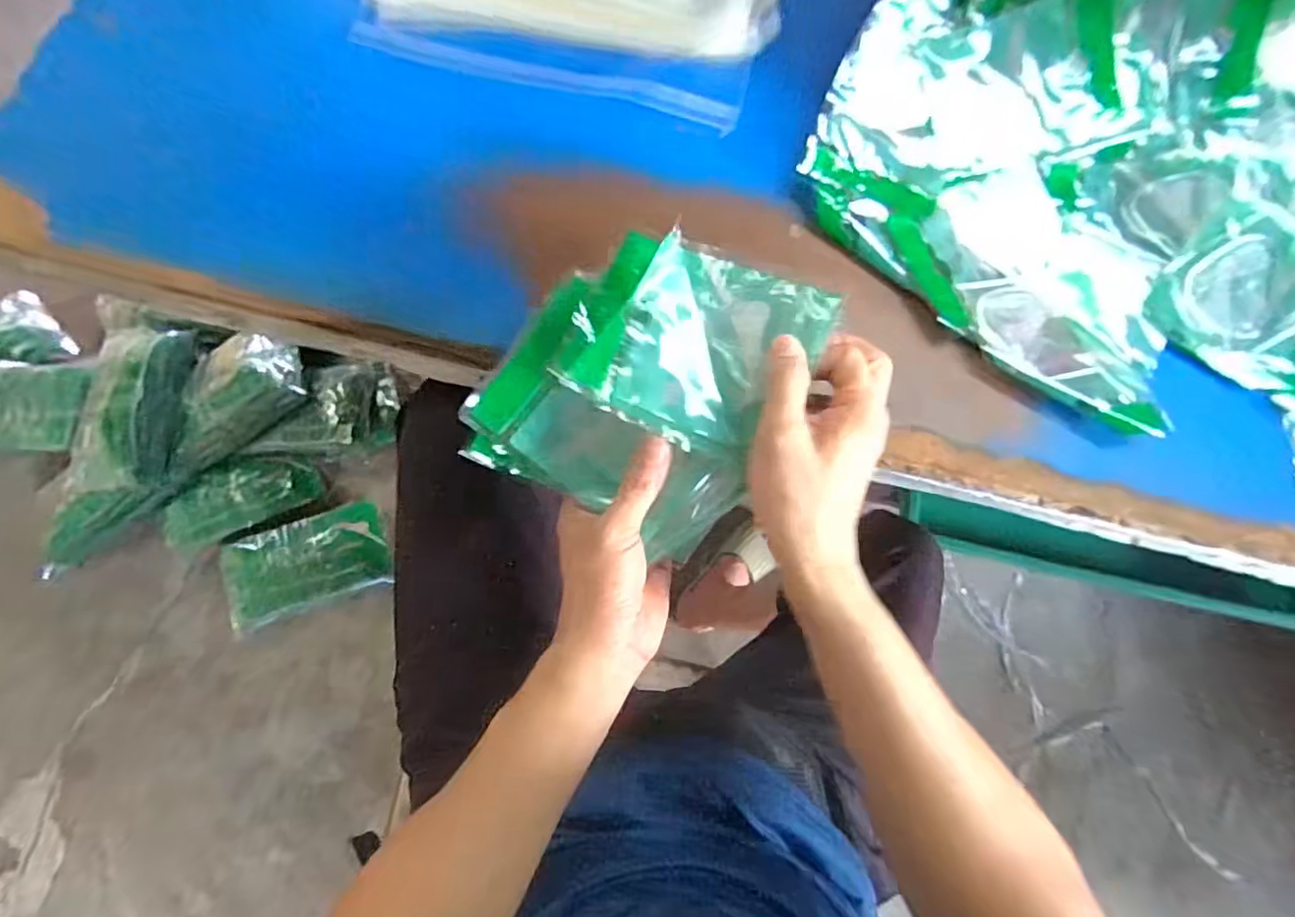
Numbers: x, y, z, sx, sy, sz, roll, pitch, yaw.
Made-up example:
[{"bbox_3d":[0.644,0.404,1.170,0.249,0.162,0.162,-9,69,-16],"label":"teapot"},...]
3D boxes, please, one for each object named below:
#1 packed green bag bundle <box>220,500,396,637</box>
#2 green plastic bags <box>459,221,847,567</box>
[{"bbox_3d":[-0.591,0.186,1.054,0.272,0.029,0.148,-19,98,-11],"label":"packed green bag bundle"},{"bbox_3d":[0.002,-0.048,0.356,0.153,0.047,0.165,30,82,2],"label":"green plastic bags"}]

